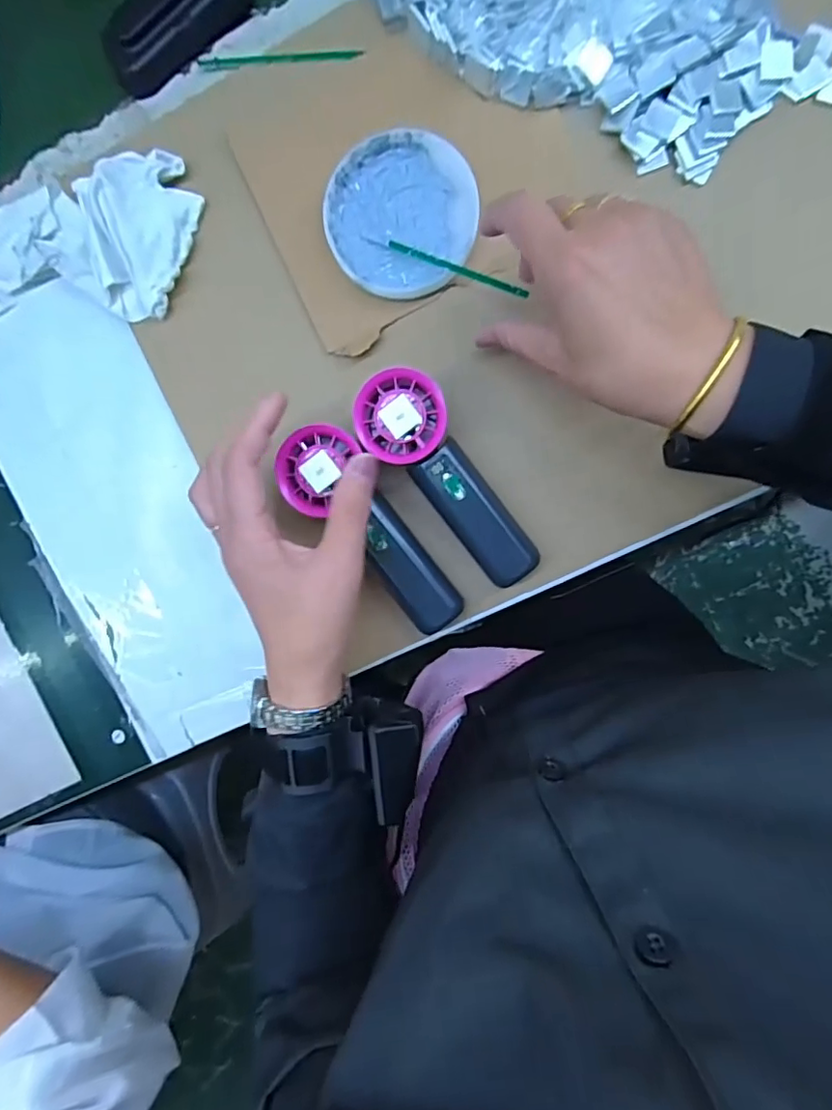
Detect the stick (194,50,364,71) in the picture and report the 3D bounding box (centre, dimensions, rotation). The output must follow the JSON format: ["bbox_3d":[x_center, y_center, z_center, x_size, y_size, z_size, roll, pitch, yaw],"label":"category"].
[{"bbox_3d":[-0.094,-0.341,0.386,0.117,0.005,0.009,4,95,6],"label":"stick"}]

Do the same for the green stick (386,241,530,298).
[{"bbox_3d":[0.026,-0.186,0.366,0.103,0.009,0.006,31,97,19],"label":"green stick"}]

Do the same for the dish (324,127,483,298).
[{"bbox_3d":[-0.009,-0.225,0.375,0.098,0.017,0.098,-6,94,7],"label":"dish"}]

